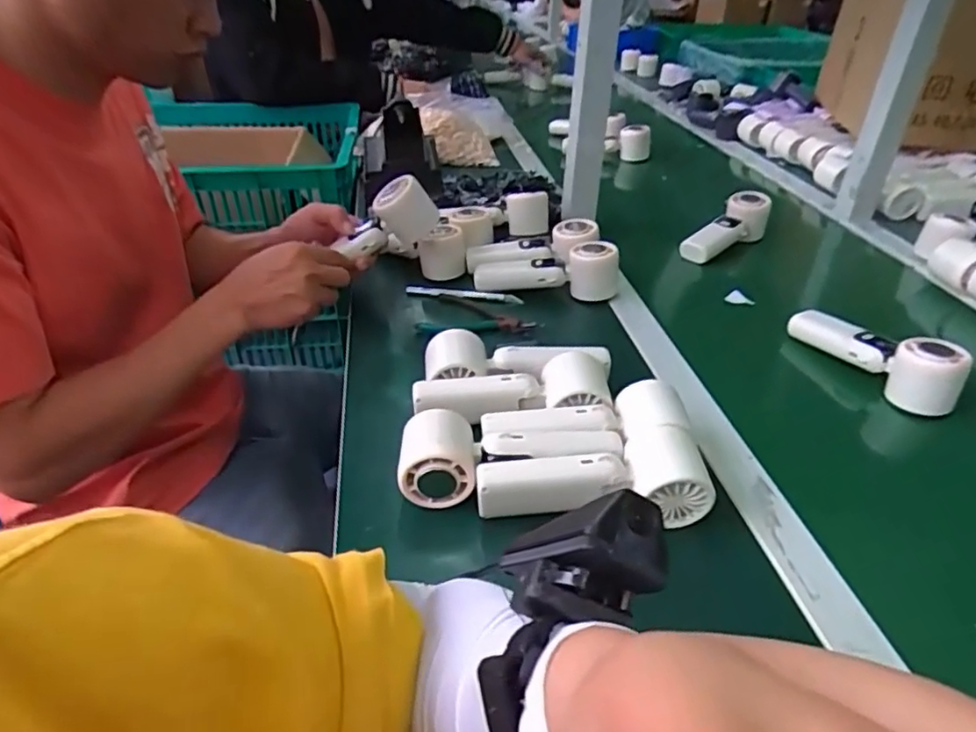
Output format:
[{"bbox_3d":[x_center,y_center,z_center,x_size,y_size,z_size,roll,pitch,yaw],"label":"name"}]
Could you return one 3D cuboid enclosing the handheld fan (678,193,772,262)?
[{"bbox_3d":[0.342,-0.195,0.888,0.180,0.049,0.059,-36,47,-23],"label":"handheld fan"}]

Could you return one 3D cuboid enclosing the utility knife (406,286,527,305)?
[{"bbox_3d":[-0.030,-0.087,0.744,0.140,0.006,0.015,5,35,5],"label":"utility knife"}]

